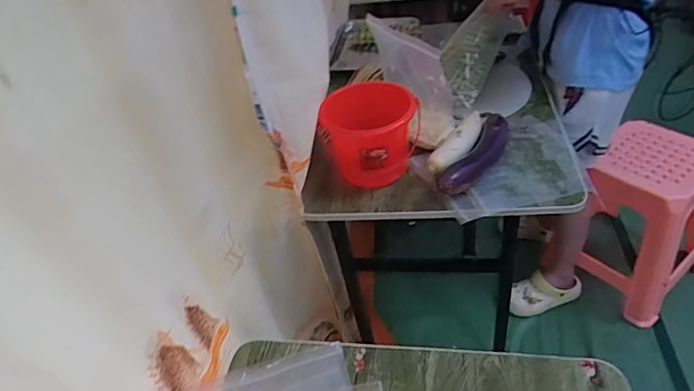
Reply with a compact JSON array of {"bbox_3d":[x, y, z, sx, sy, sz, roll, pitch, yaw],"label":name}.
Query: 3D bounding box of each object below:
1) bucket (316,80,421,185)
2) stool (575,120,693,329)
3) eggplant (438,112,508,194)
[{"bbox_3d":[0.055,-0.132,1.057,0.190,0.168,0.190,-6,41,5],"label":"bucket"},{"bbox_3d":[0.925,0.068,1.504,0.322,0.450,0.385,26,53,34],"label":"stool"},{"bbox_3d":[0.274,-0.081,1.048,0.068,0.060,0.256,21,50,31],"label":"eggplant"}]

